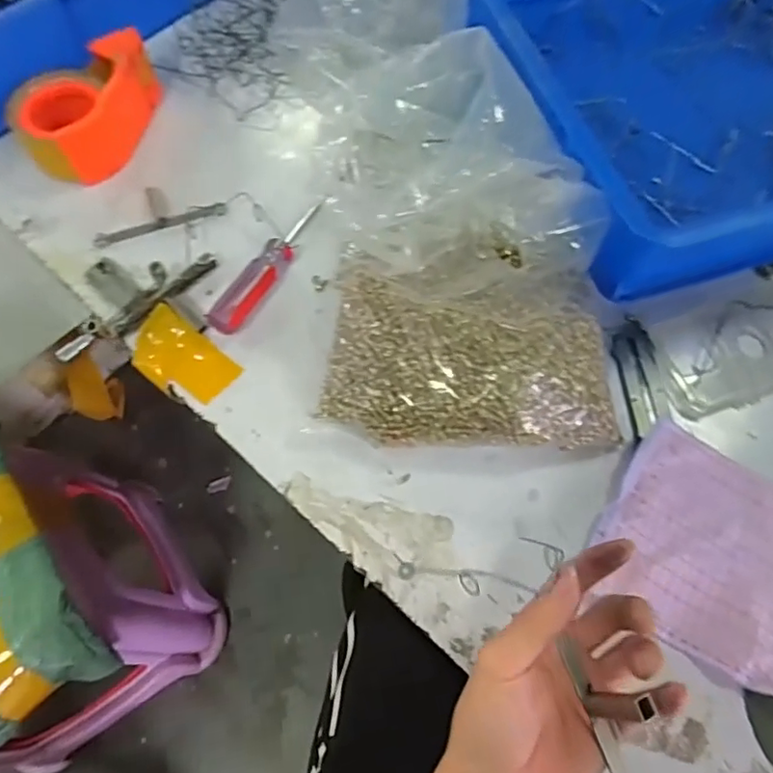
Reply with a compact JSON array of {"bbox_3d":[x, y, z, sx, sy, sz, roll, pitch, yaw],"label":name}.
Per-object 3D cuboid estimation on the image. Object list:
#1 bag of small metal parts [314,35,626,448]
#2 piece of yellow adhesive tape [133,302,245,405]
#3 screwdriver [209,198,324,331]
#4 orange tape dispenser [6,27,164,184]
[{"bbox_3d":[0.052,-0.101,0.455,0.215,0.104,0.301,-4,66,-4],"label":"bag of small metal parts"},{"bbox_3d":[-0.166,-0.023,0.468,0.088,0.013,0.052,35,70,13],"label":"piece of yellow adhesive tape"},{"bbox_3d":[-0.098,-0.106,0.495,0.024,0.023,0.150,27,68,10],"label":"screwdriver"},{"bbox_3d":[-0.277,-0.264,0.546,0.092,0.061,0.148,33,69,12],"label":"orange tape dispenser"}]

